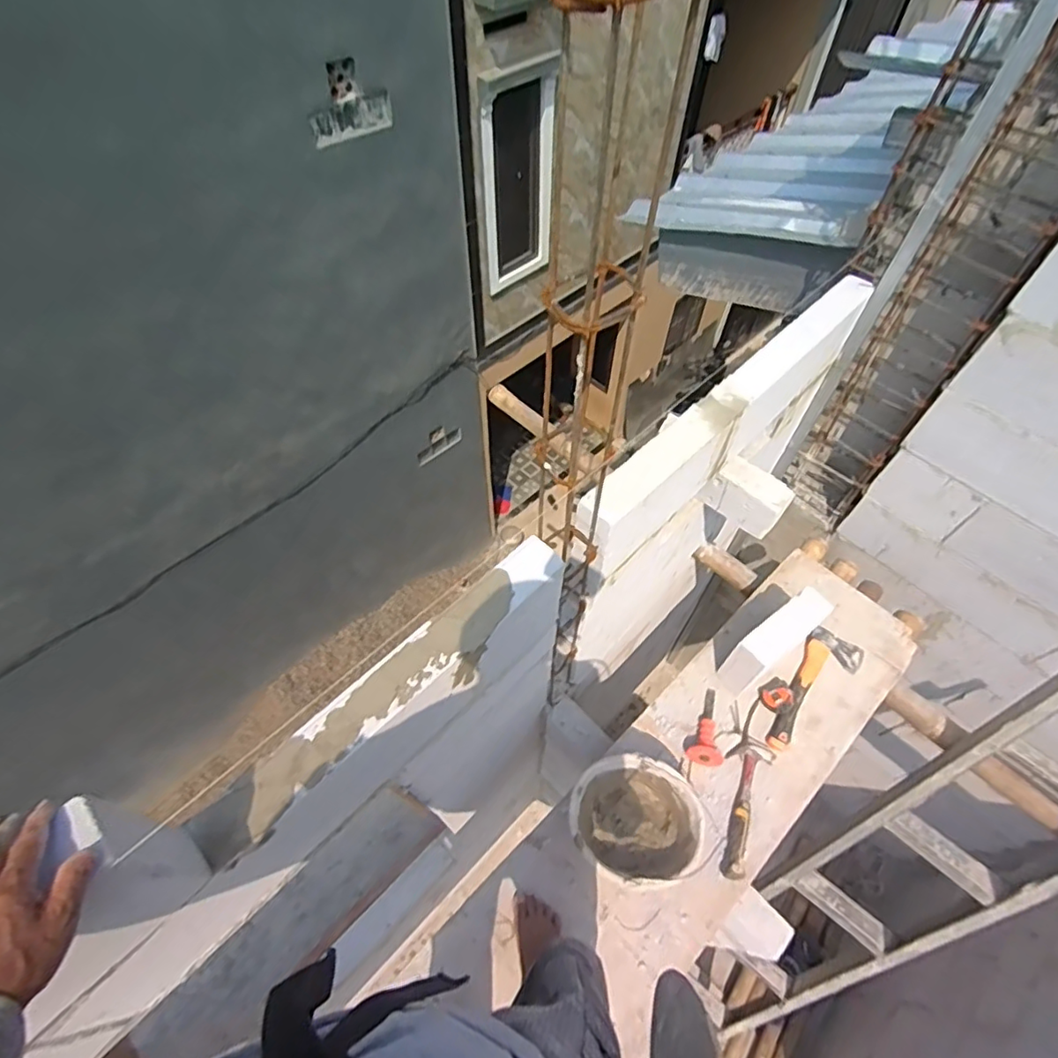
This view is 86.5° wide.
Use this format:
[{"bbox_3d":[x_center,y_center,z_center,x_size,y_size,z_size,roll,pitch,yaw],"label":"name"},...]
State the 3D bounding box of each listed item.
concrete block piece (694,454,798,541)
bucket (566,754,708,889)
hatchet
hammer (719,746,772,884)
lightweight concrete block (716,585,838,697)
[{"bbox_3d":[0.507,-0.072,1.306,0.169,0.132,0.097,32,61,19],"label":"concrete block piece"},{"bbox_3d":[0.212,0.601,1.147,0.259,0.165,0.222,19,58,12],"label":"bucket"},{"bbox_3d":[0.691,0.389,1.366,0.152,0.027,0.363,31,61,19],"label":"hatchet"},{"bbox_3d":[0.463,0.609,1.217,0.087,0.030,0.272,17,57,11],"label":"hammer"},{"bbox_3d":[0.597,0.259,1.347,0.283,0.189,0.076,-30,61,-19],"label":"lightweight concrete block"}]

